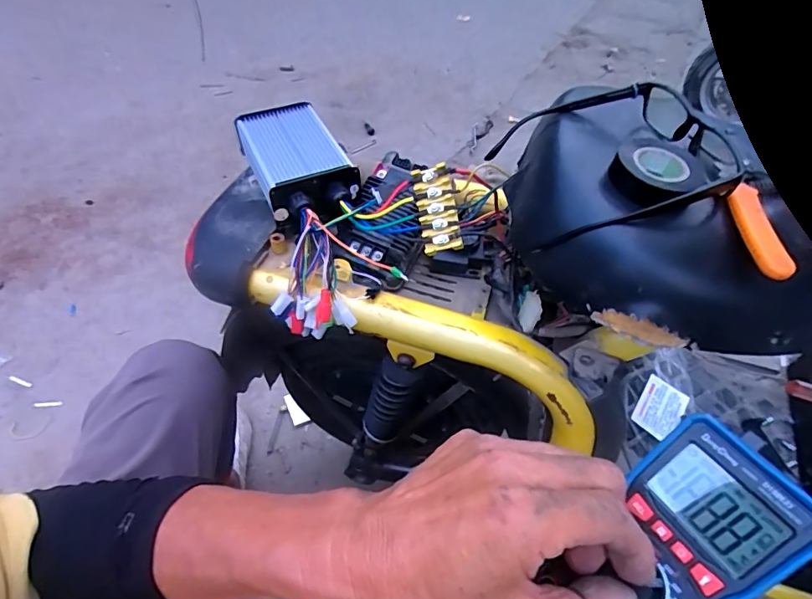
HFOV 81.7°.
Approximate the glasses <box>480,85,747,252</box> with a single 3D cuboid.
[{"bbox_3d":[0.165,-0.110,0.368,0.175,0.063,0.146,-5,49,-6],"label":"glasses"}]

